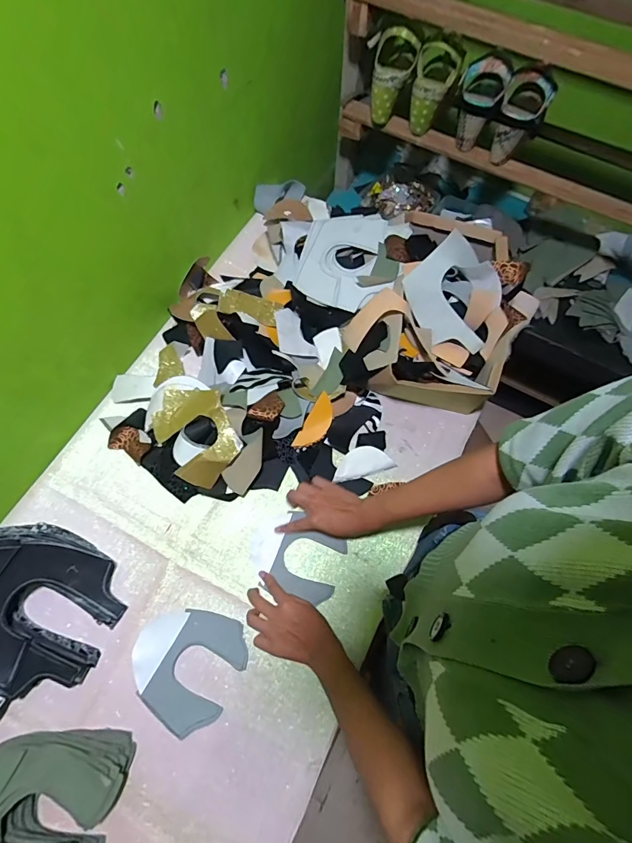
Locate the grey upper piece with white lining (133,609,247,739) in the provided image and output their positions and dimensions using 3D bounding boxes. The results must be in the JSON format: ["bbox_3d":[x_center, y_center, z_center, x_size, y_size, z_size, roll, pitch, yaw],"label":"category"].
[{"bbox_3d":[-0.186,0.343,0.569,0.149,0.006,0.147,30,71,9],"label":"grey upper piece with white lining"}]

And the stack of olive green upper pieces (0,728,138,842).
[{"bbox_3d":[-0.341,0.484,0.477,0.179,0.069,0.176,7,69,1],"label":"stack of olive green upper pieces"}]

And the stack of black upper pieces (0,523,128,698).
[{"bbox_3d":[-0.412,0.250,0.550,0.244,0.098,0.195,26,71,8],"label":"stack of black upper pieces"}]

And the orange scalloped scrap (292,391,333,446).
[{"bbox_3d":[0.003,0.004,0.680,0.042,0.005,0.101,30,93,-10],"label":"orange scalloped scrap"}]

